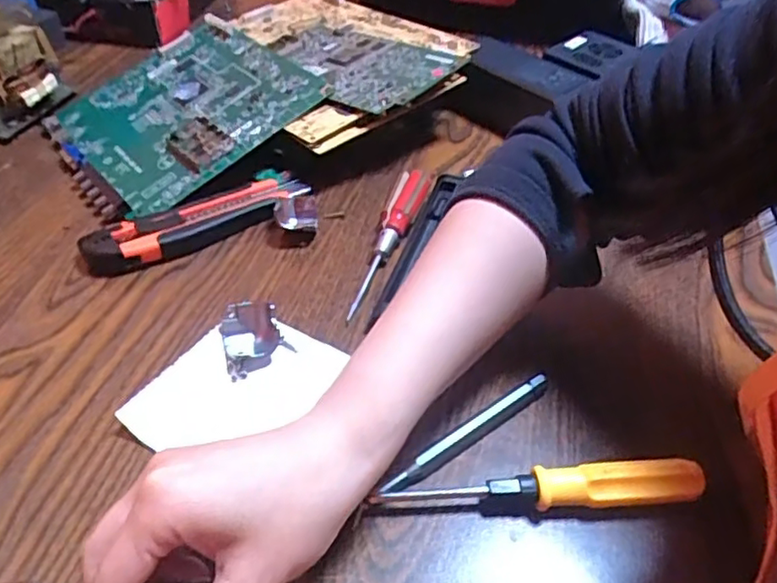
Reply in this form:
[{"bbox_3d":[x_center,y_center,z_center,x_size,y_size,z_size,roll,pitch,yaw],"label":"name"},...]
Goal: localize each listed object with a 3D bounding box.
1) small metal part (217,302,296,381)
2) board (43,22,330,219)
[{"bbox_3d":[-0.079,0.026,0.374,0.037,0.017,0.043,-12,44,-15],"label":"small metal part"},{"bbox_3d":[-0.183,-0.156,0.539,0.198,0.015,0.200,-39,56,-13],"label":"board"}]

